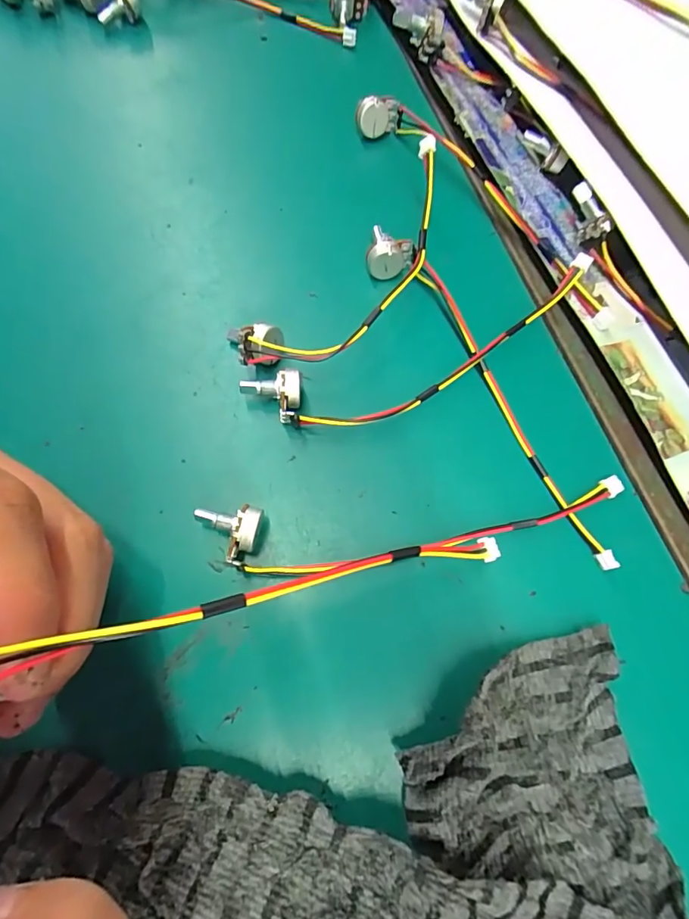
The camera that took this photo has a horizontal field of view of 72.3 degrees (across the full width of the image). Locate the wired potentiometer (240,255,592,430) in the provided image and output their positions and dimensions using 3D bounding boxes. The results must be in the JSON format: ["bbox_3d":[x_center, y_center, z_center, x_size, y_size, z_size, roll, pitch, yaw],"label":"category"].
[{"bbox_3d":[0.038,-0.043,0.199,0.158,0.016,0.034,-21,73,-7],"label":"wired potentiometer"}]

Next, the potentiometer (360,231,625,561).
[{"bbox_3d":[0.062,-0.034,0.197,0.022,0.015,0.168,-32,75,-11],"label":"potentiometer"}]

